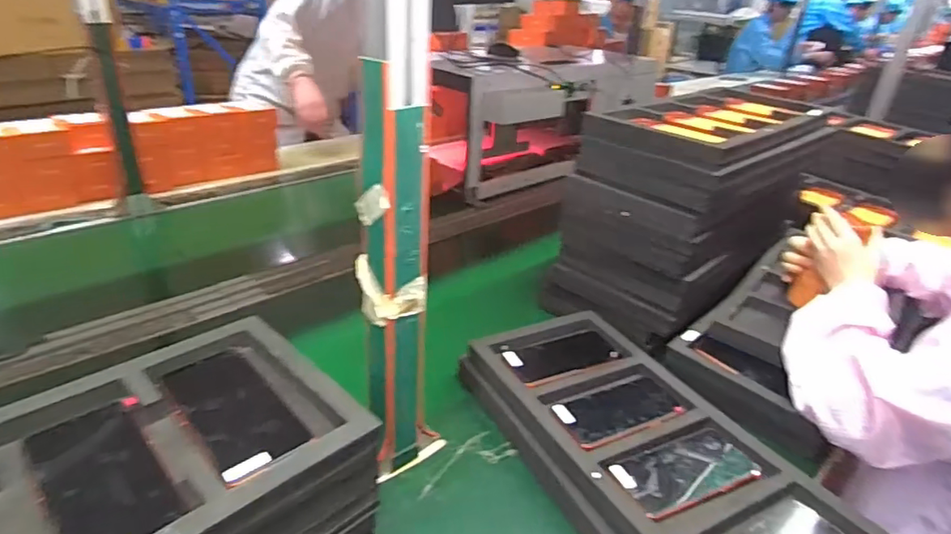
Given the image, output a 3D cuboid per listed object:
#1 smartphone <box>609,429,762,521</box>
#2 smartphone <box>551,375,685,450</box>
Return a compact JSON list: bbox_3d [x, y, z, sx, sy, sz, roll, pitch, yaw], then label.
[{"bbox_3d":[0.231,0.224,0.623,0.157,0.014,0.082,-8,31,-23],"label":"smartphone"},{"bbox_3d":[0.177,0.178,0.703,0.156,0.012,0.079,-9,31,-24],"label":"smartphone"}]

